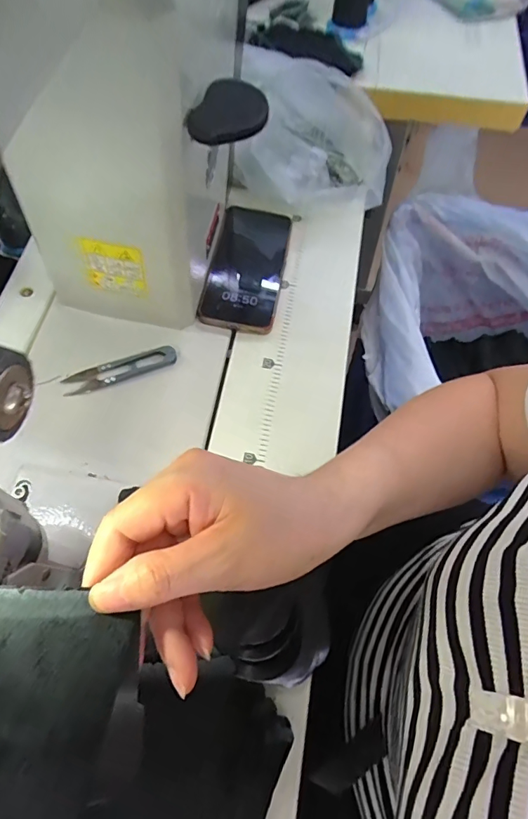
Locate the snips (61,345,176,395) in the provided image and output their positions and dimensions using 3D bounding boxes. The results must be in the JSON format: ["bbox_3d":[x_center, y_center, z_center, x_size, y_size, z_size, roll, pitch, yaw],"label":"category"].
[{"bbox_3d":[-0.131,-0.037,0.426,0.102,0.010,0.024,-23,65,-11],"label":"snips"}]

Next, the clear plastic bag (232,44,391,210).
[{"bbox_3d":[0.054,-0.283,0.487,0.160,0.127,0.093,11,64,6],"label":"clear plastic bag"}]

